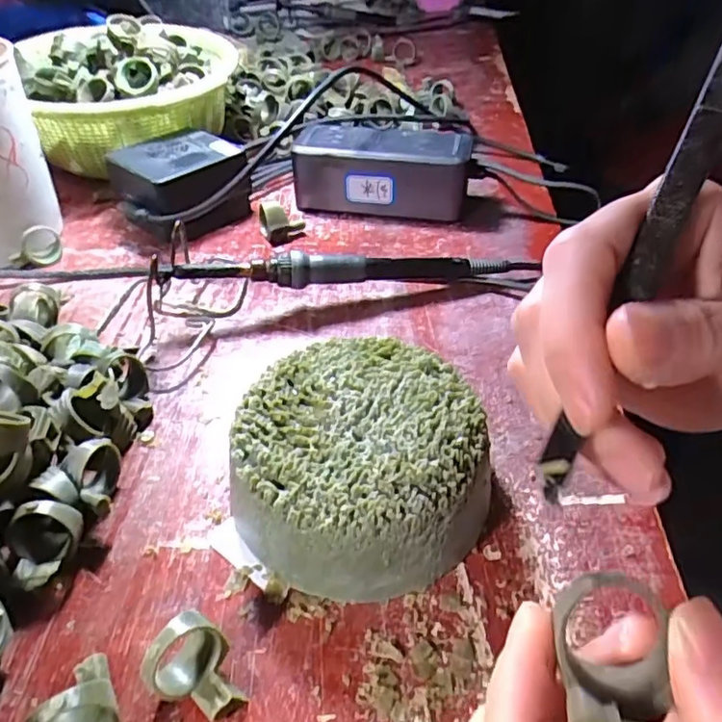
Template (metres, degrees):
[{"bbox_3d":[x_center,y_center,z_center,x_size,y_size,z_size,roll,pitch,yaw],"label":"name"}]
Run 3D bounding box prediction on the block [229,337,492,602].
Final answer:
[{"bbox_3d":[-0.001,0.040,0.243,0.096,0.047,0.097,0,42,0],"label":"block"}]

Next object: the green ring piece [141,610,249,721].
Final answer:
[{"bbox_3d":[-0.055,0.101,0.190,0.026,0.026,0.027,-26,48,-25],"label":"green ring piece"}]

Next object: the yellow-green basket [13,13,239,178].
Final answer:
[{"bbox_3d":[-0.189,-0.222,0.504,0.166,0.104,0.176,-17,45,-17],"label":"yellow-green basket"}]

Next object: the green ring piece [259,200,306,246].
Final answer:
[{"bbox_3d":[-0.058,-0.099,0.419,0.031,0.026,0.022,2,42,2],"label":"green ring piece"}]

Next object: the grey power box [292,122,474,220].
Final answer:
[{"bbox_3d":[0.017,-0.145,0.449,0.130,0.054,0.055,9,43,10],"label":"grey power box"}]

